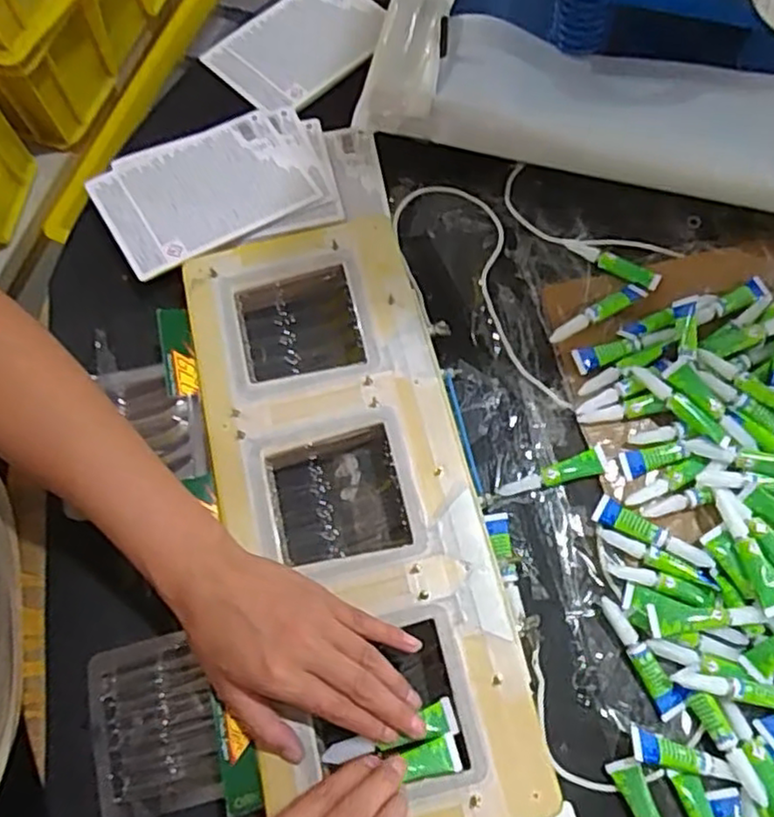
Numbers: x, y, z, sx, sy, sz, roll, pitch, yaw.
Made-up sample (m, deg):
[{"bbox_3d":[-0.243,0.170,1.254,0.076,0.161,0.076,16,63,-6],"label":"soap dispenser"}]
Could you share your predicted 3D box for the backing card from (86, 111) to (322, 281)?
[{"bbox_3d":[-0.155,-0.185,0.585,0.169,0.006,0.117,-29,70,-16],"label":"backing card"}]

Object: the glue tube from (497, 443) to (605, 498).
[{"bbox_3d":[0.122,0.050,0.494,0.081,0.012,0.019,-22,70,-8],"label":"glue tube"}]

